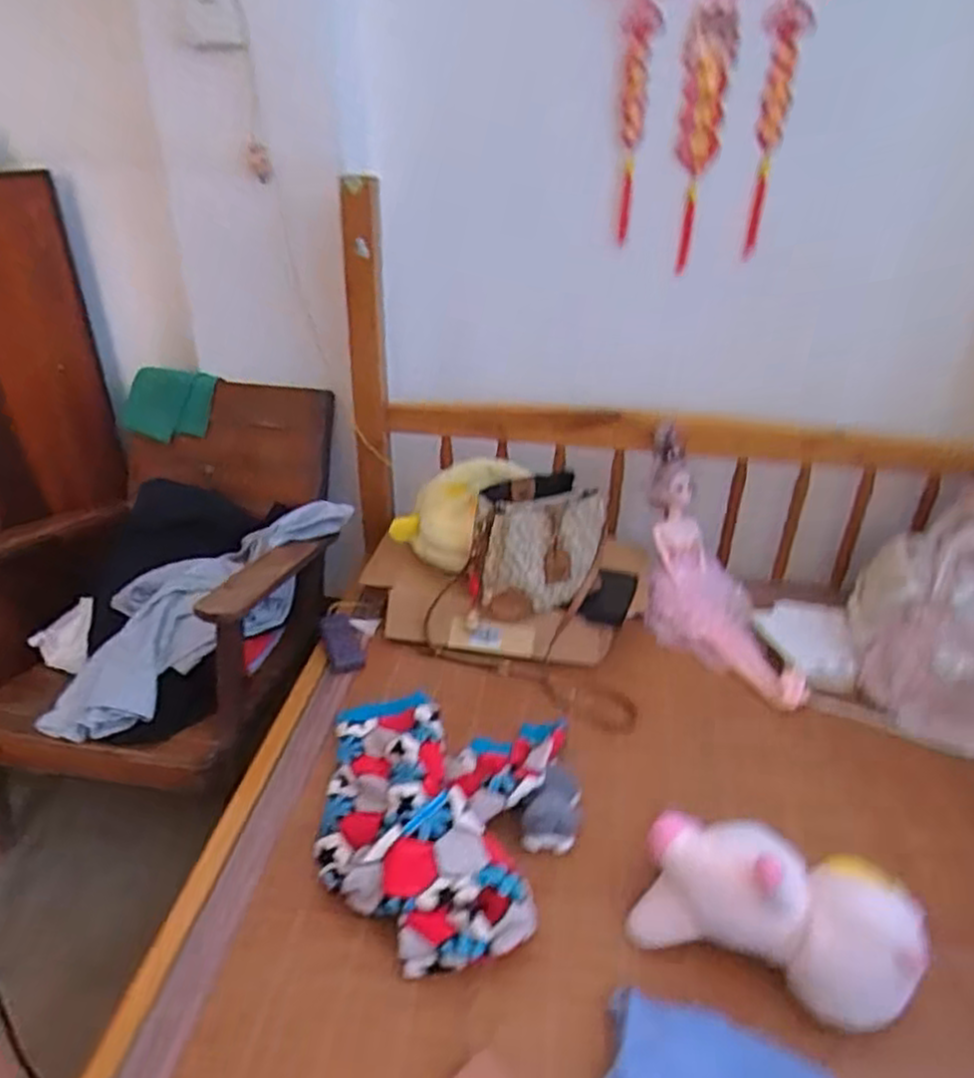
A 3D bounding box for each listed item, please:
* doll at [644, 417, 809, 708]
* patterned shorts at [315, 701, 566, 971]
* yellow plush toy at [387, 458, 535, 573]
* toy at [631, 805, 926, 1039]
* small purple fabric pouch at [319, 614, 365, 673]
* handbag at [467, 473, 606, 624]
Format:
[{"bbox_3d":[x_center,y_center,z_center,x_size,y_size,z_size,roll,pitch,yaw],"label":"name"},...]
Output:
[{"bbox_3d":[0.374,0.056,1.276,0.196,0.152,0.498,-9,68,-16],"label":"doll"},{"bbox_3d":[-0.056,0.337,0.935,0.313,0.074,0.380,0,29,0],"label":"patterned shorts"},{"bbox_3d":[-0.046,-0.049,1.303,0.220,0.147,0.180,-12,31,-21],"label":"yellow plush toy"},{"bbox_3d":[0.299,0.394,0.785,0.270,0.131,0.115,13,32,23],"label":"toy"},{"bbox_3d":[-0.242,0.174,1.245,0.064,0.042,0.125,-9,30,-16],"label":"small purple fabric pouch"},{"bbox_3d":[0.077,0.017,1.218,0.212,0.191,0.133,-1,29,-3],"label":"handbag"}]

